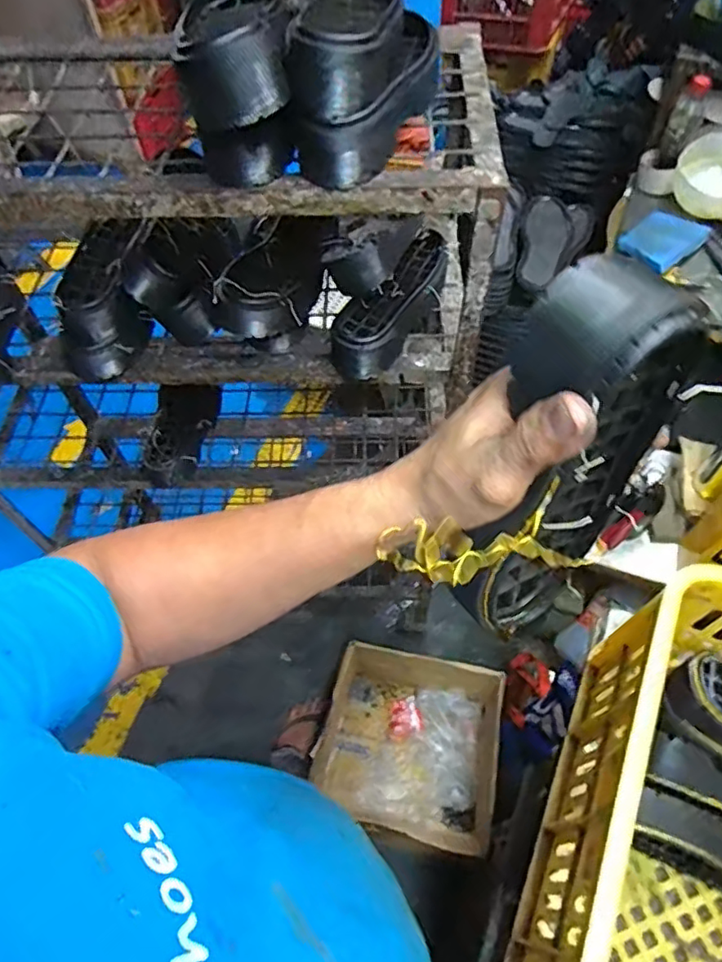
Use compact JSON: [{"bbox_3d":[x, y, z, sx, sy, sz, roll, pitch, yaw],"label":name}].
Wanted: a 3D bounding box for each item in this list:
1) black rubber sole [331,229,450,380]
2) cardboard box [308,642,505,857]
[{"bbox_3d":[0.048,-0.226,0.743,0.076,0.050,0.247,28,62,18],"label":"black rubber sole"},{"bbox_3d":[0.105,0.564,1.259,0.354,0.209,0.333,11,58,8],"label":"cardboard box"}]

